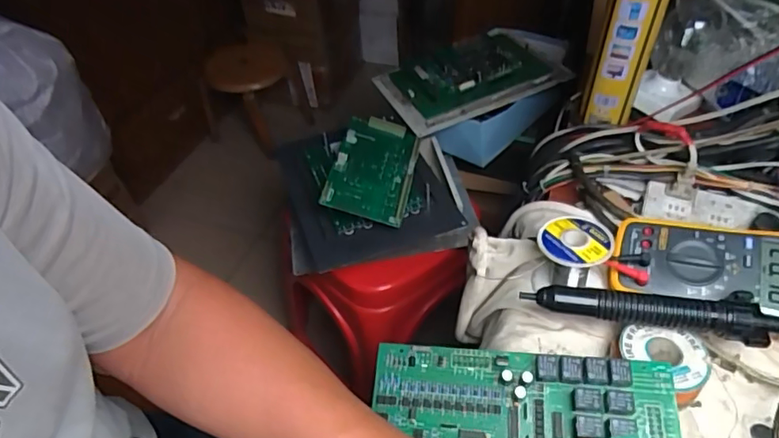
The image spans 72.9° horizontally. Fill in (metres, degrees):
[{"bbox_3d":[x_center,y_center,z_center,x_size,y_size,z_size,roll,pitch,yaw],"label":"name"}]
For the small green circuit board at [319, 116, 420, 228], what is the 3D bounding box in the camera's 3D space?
[{"bbox_3d":[-0.024,-0.077,0.795,0.116,0.016,0.197,16,54,-3],"label":"small green circuit board"}]

